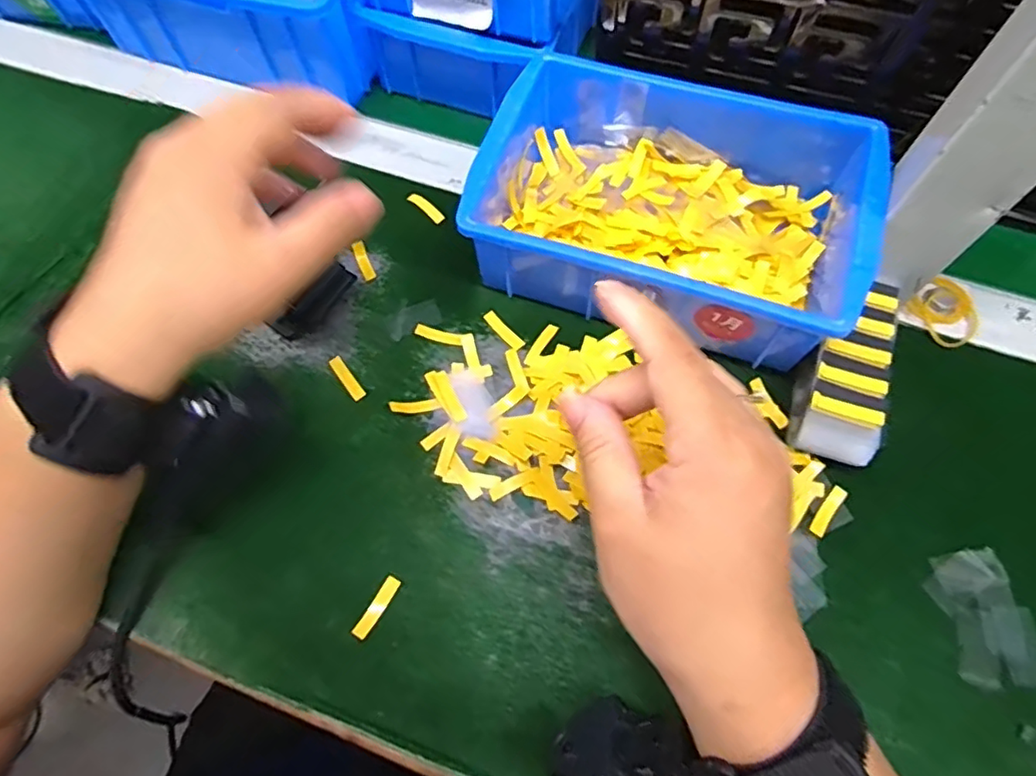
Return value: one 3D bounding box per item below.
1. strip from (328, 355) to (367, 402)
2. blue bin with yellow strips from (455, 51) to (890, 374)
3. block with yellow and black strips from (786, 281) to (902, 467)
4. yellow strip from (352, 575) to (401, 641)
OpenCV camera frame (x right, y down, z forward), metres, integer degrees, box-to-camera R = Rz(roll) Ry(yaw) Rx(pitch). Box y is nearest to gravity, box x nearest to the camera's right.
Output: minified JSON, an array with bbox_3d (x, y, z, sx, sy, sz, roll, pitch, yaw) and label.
[{"bbox_3d":[-0.094,-0.005,0.333,0.007,0.005,0.030,-36,69,-15],"label":"strip"},{"bbox_3d":[0.083,-0.100,0.338,0.197,0.067,0.136,18,66,10],"label":"blue bin with yellow strips"},{"bbox_3d":[0.165,-0.007,0.310,0.036,0.034,0.096,18,66,10],"label":"block with yellow and black strips"},{"bbox_3d":[-0.066,0.103,0.282,0.007,0.004,0.030,28,68,14],"label":"yellow strip"}]

